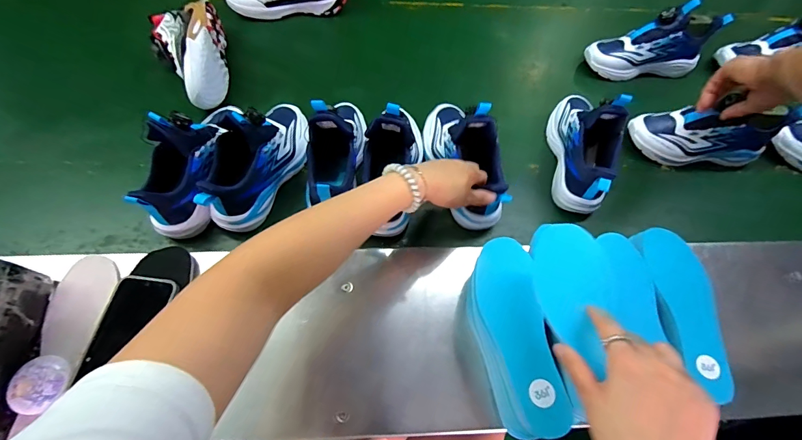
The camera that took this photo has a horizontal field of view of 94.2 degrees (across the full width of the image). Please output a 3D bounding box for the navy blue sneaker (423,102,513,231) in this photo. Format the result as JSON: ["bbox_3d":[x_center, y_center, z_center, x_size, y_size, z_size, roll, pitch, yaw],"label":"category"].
[{"bbox_3d":[0.094,-0.110,0.566,0.078,0.141,0.223,-19,66,-9],"label":"navy blue sneaker"}]

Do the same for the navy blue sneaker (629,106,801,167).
[{"bbox_3d":[0.519,-0.153,0.645,0.242,0.099,0.074,4,65,1],"label":"navy blue sneaker"}]

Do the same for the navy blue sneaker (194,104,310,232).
[{"bbox_3d":[-0.215,-0.100,0.552,0.081,0.117,0.221,24,67,10],"label":"navy blue sneaker"}]

